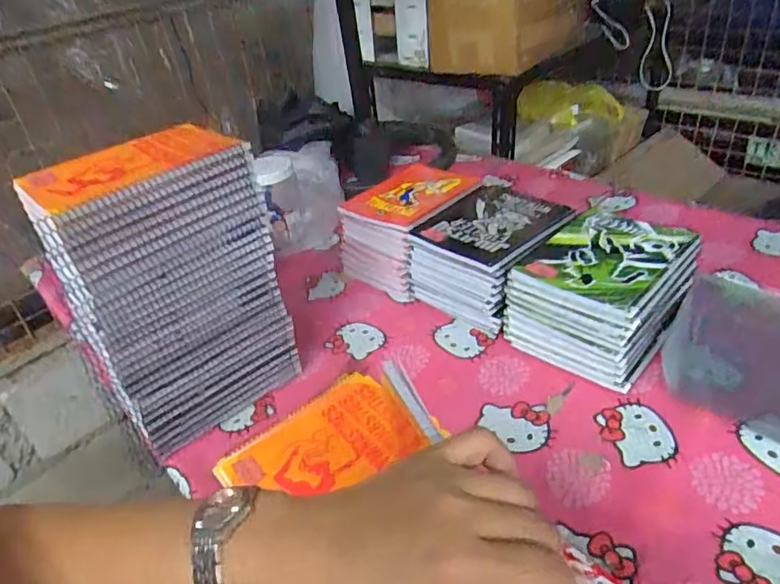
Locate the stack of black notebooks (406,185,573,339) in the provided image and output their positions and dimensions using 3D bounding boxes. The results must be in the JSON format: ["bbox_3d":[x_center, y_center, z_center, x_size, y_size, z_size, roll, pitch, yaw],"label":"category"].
[{"bbox_3d":[0.147,-0.052,0.806,0.173,0.126,0.197,23,45,37],"label":"stack of black notebooks"}]

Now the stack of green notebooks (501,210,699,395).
[{"bbox_3d":[0.268,0.004,0.699,0.159,0.127,0.188,25,47,39],"label":"stack of green notebooks"}]

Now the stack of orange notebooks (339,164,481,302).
[{"bbox_3d":[0.033,-0.113,0.916,0.171,0.126,0.223,21,44,36],"label":"stack of orange notebooks"}]

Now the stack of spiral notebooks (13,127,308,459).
[{"bbox_3d":[-0.246,0.000,0.626,0.207,0.309,0.132,-34,42,-32],"label":"stack of spiral notebooks"}]

